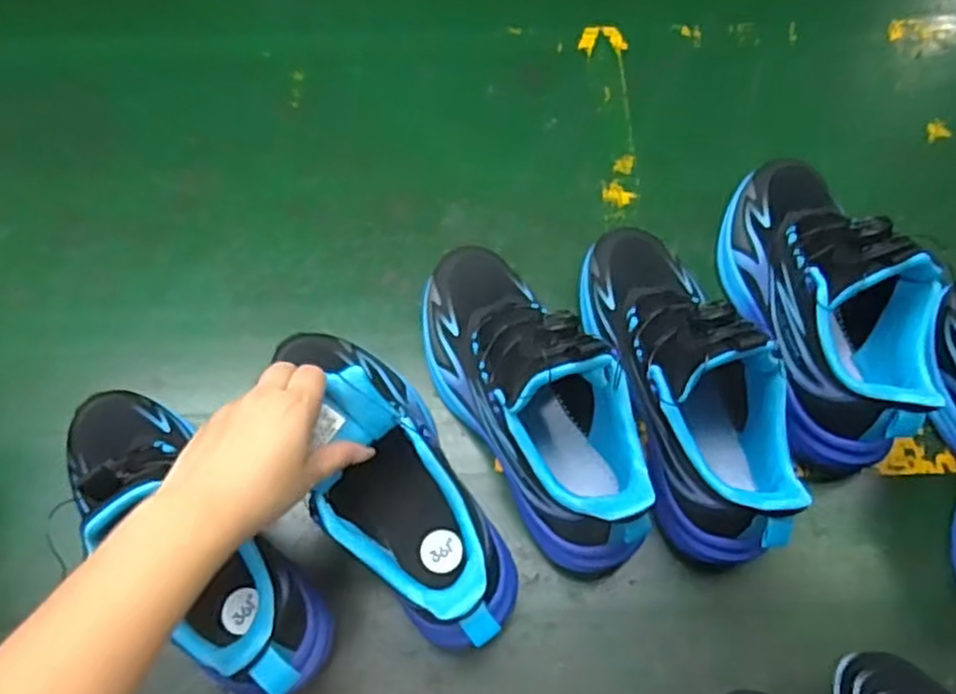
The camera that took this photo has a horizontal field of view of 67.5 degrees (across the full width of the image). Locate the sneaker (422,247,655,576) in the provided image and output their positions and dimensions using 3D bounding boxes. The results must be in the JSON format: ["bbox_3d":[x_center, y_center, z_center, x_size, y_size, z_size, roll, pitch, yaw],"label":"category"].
[{"bbox_3d":[0.032,0.024,0.471,0.083,0.135,0.237,-25,66,-12],"label":"sneaker"}]

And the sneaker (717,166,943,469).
[{"bbox_3d":[0.249,-0.046,0.510,0.088,0.133,0.243,-7,64,-4],"label":"sneaker"}]

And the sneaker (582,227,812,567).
[{"bbox_3d":[0.140,0.011,0.477,0.081,0.139,0.243,-16,66,-6],"label":"sneaker"}]

